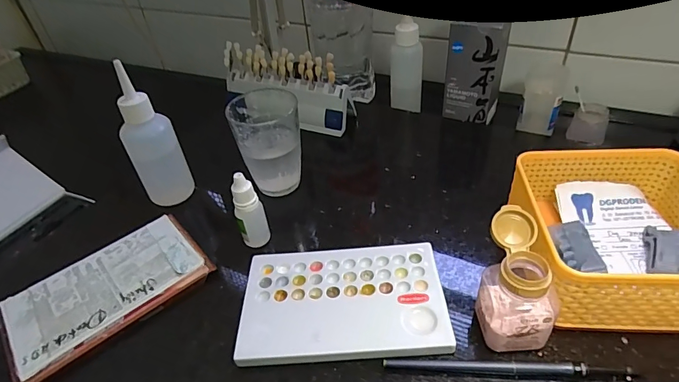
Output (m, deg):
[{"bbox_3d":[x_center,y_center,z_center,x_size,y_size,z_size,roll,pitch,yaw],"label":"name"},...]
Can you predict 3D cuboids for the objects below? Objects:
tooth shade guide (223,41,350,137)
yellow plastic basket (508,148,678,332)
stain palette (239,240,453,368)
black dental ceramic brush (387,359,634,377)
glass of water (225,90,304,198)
[{"bbox_3d":[-0.072,-0.127,0.513,0.178,0.073,0.053,16,50,20],"label":"tooth shade guide"},{"bbox_3d":[0.211,0.027,0.311,0.128,0.055,0.139,2,47,9],"label":"yellow plastic basket"},{"bbox_3d":[0.002,0.081,0.320,0.152,0.007,0.097,-5,47,2],"label":"stain palette"},{"bbox_3d":[0.109,0.116,0.274,0.155,0.006,0.009,0,47,7],"label":"black dental ceramic brush"},{"bbox_3d":[-0.069,-0.051,0.417,0.063,0.087,0.066,-10,46,-4],"label":"glass of water"}]

